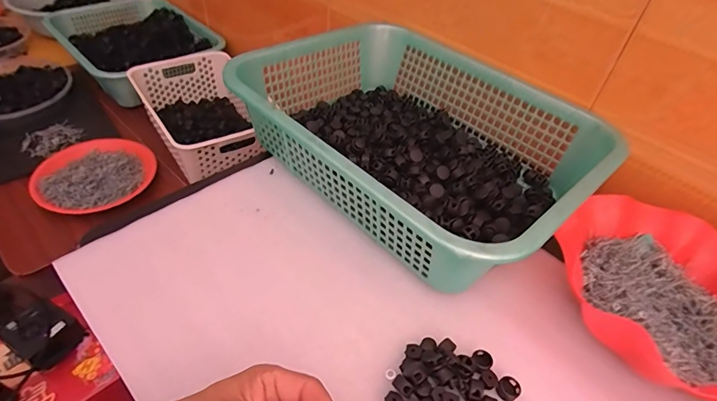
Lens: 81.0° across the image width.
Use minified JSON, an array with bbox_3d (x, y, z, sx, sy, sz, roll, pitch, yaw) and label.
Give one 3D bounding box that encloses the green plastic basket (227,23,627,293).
[{"bbox_3d":[0.067,-0.081,0.493,0.297,0.099,0.386,-33,56,-31],"label":"green plastic basket"}]

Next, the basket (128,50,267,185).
[{"bbox_3d":[-0.308,-0.172,0.845,0.196,0.100,0.321,-23,52,-25],"label":"basket"}]

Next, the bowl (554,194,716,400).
[{"bbox_3d":[0.289,0.075,0.374,0.201,0.068,0.204,3,45,-3],"label":"bowl"}]

